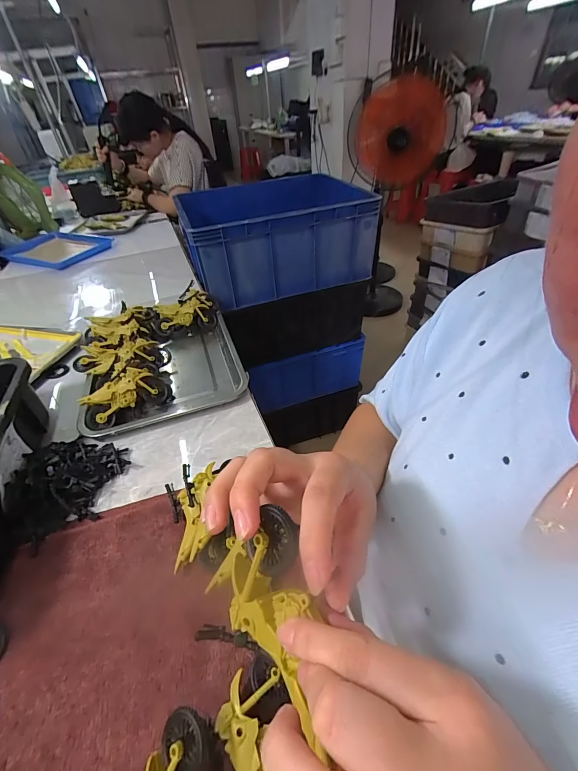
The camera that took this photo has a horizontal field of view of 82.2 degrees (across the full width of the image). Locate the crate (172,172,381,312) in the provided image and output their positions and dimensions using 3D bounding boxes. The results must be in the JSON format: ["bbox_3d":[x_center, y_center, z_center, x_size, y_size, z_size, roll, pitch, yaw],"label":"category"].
[{"bbox_3d":[-0.051,-0.469,1.041,0.521,0.235,0.399,-17,42,-14],"label":"crate"}]

